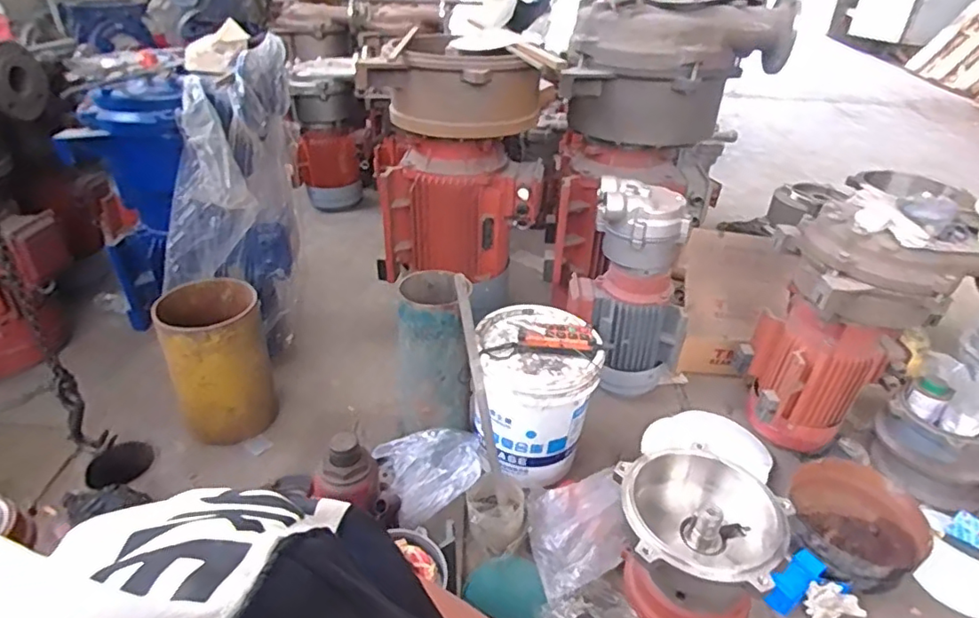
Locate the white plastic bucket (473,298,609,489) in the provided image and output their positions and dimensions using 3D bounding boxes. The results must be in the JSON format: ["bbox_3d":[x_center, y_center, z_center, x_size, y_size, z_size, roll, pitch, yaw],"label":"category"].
[{"bbox_3d":[0.092,0.171,1.282,0.256,0.259,0.275,2,33,-1],"label":"white plastic bucket"}]

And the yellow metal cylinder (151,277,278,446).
[{"bbox_3d":[-0.645,0.122,1.371,0.210,0.321,0.238,-14,37,-25],"label":"yellow metal cylinder"}]

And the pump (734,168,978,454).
[{"bbox_3d":[0.843,0.033,1.298,0.381,0.556,0.282,6,33,4],"label":"pump"}]

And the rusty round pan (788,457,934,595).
[{"bbox_3d":[0.732,0.446,1.156,0.244,0.117,0.258,2,33,-1],"label":"rusty round pan"}]

